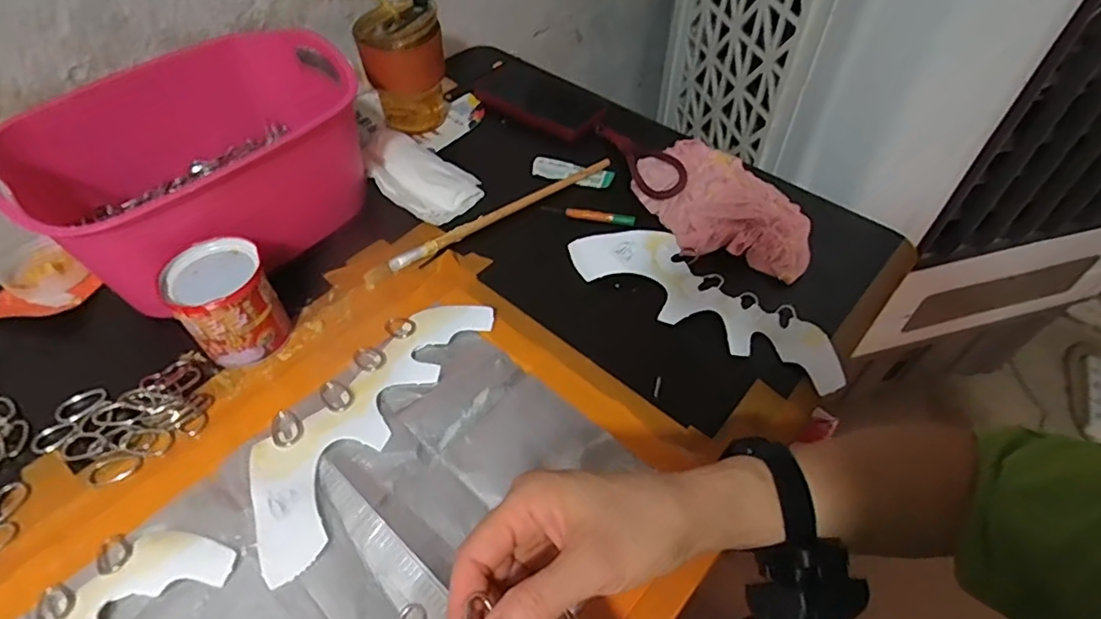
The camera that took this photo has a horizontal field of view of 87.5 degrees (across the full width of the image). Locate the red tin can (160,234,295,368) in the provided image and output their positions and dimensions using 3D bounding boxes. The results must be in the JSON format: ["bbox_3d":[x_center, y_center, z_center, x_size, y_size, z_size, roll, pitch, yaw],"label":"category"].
[{"bbox_3d":[-0.240,-0.002,0.435,0.059,0.079,0.066,35,59,24],"label":"red tin can"}]

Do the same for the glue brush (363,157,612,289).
[{"bbox_3d":[-0.052,-0.090,0.547,0.269,0.011,0.016,-29,58,-22],"label":"glue brush"}]

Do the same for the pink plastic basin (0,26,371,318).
[{"bbox_3d":[-0.297,-0.121,0.502,0.184,0.117,0.260,35,59,24],"label":"pink plastic basin"}]

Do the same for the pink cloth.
[{"bbox_3d":[0.162,-0.094,0.537,0.107,0.037,0.179,-29,58,-22],"label":"pink cloth"}]

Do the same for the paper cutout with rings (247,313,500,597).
[{"bbox_3d":[-0.139,0.070,0.419,0.085,0.009,0.227,23,55,17],"label":"paper cutout with rings"}]

